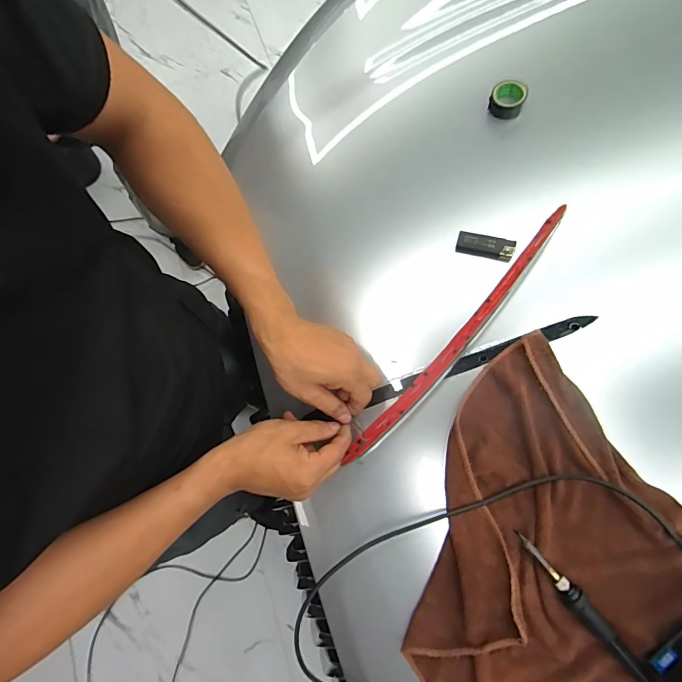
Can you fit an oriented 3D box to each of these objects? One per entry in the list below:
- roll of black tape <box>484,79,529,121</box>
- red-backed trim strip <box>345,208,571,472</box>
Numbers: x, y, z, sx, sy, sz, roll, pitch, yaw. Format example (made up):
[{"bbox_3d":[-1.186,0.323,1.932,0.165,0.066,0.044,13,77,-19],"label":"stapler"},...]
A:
[{"bbox_3d":[0.219,-0.317,0.539,0.043,0.018,0.051,22,77,7],"label":"roll of black tape"},{"bbox_3d":[0.133,0.001,0.470,0.029,0.021,0.362,41,90,11],"label":"red-backed trim strip"}]

